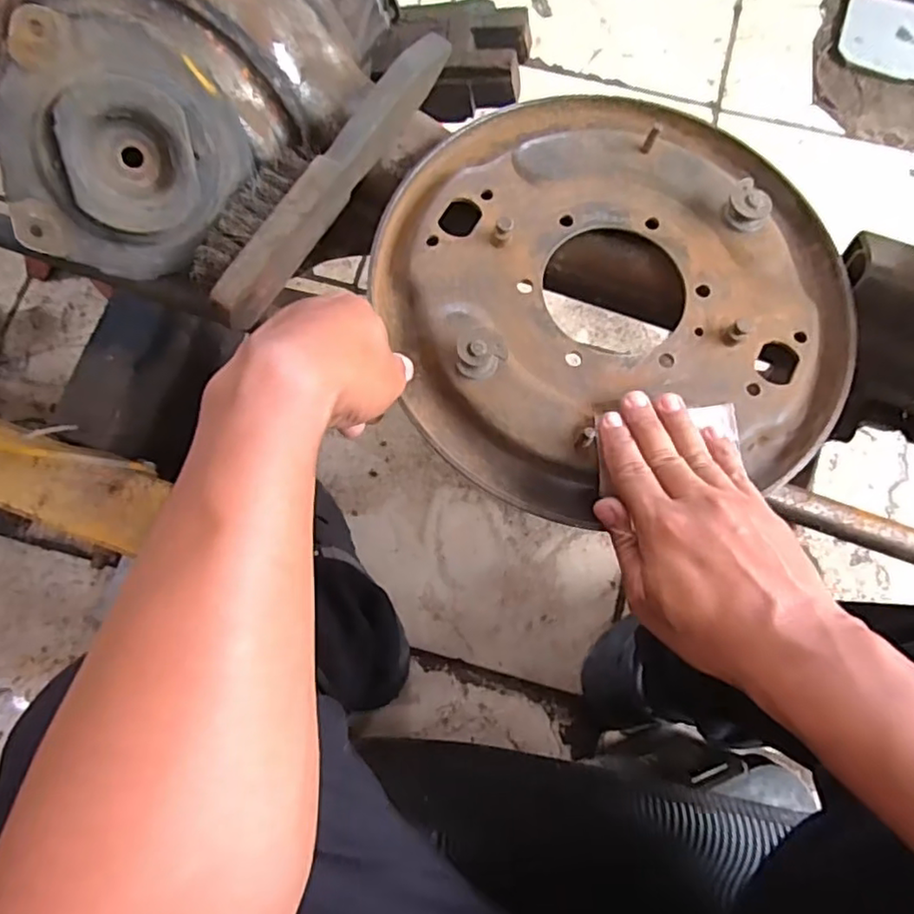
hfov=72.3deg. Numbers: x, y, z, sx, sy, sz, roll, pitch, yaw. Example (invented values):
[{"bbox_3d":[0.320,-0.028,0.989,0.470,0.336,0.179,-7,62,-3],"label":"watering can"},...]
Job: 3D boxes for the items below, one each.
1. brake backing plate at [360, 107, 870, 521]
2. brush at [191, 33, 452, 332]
[{"bbox_3d":[0.102,-0.115,0.398,0.290,0.036,0.281,0,75,0],"label":"brake backing plate"},{"bbox_3d":[-0.090,-0.189,0.404,0.049,0.027,0.232,31,78,8],"label":"brush"}]

